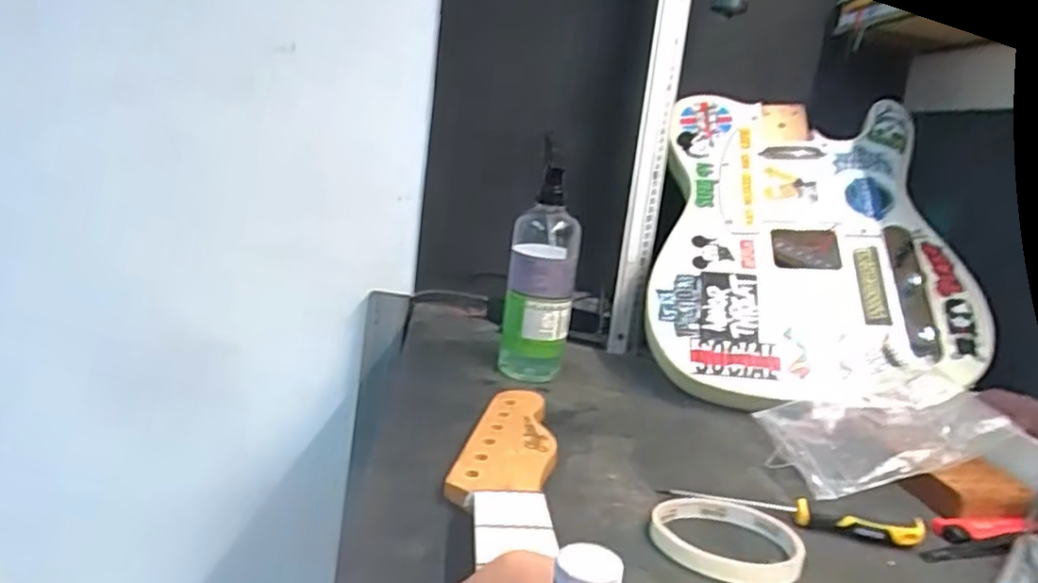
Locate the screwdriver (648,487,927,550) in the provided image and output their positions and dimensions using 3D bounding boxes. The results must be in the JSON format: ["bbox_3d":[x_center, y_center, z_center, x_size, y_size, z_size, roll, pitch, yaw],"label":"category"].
[{"bbox_3d":[0.188,0.152,0.484,0.172,0.015,0.020,9,14,10],"label":"screwdriver"}]

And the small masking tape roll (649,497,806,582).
[{"bbox_3d":[0.133,0.158,0.449,0.092,0.013,0.074,10,14,14],"label":"small masking tape roll"}]

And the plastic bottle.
[{"bbox_3d":[0.021,-0.017,0.688,0.067,0.215,0.054,7,14,2],"label":"plastic bottle"}]

